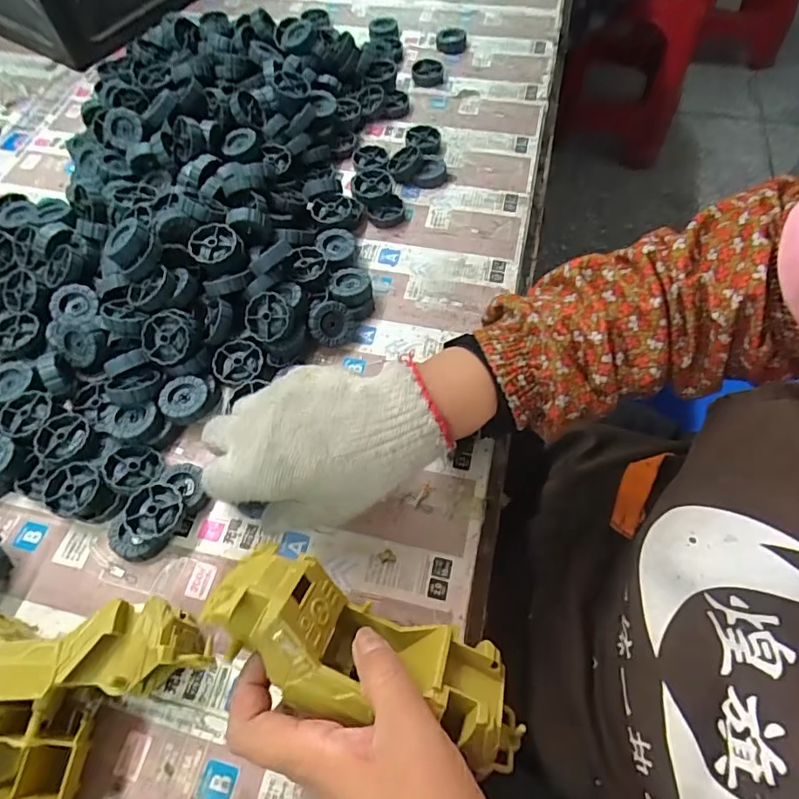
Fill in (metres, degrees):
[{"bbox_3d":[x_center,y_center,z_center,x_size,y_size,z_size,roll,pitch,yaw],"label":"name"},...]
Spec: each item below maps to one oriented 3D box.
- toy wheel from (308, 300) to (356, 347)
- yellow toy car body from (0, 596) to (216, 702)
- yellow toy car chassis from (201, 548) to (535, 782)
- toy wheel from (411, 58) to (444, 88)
[{"bbox_3d":[-0.058,-0.064,0.434,0.039,0.015,0.036,29,88,-26],"label":"toy wheel"},{"bbox_3d":[-0.202,0.152,0.307,0.172,0.062,0.047,-4,63,-1],"label":"yellow toy car body"},{"bbox_3d":[-0.017,0.133,0.270,0.172,0.055,0.066,24,66,0],"label":"yellow toy car chassis"},{"bbox_3d":[0.032,-0.371,0.576,0.035,0.013,0.037,-1,63,2],"label":"toy wheel"}]

